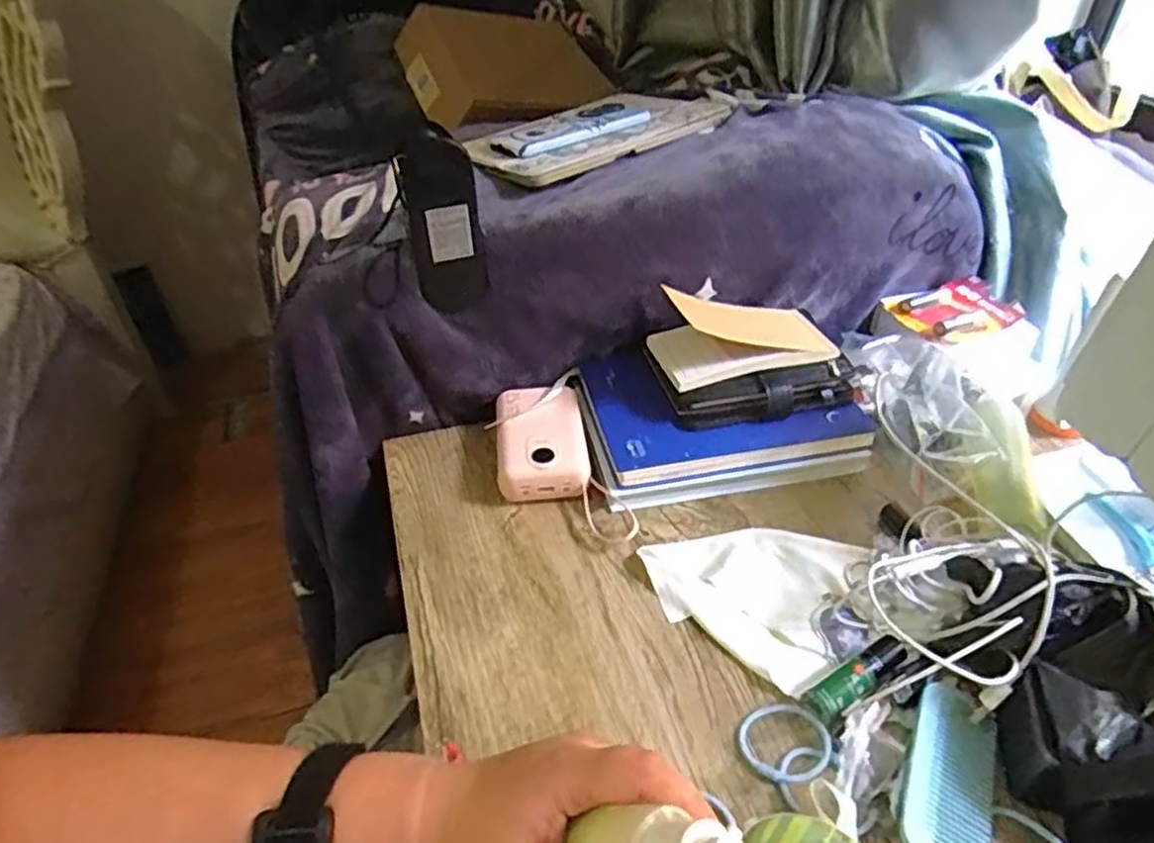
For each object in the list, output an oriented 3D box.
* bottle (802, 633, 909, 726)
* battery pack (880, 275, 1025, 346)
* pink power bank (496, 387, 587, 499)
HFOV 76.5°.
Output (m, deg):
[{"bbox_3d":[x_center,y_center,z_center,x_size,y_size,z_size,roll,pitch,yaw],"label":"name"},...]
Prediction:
[{"bbox_3d":[0.169,0.155,0.437,0.071,0.016,0.023,-22,44,-22],"label":"bottle"},{"bbox_3d":[0.359,-0.105,0.693,0.111,0.023,0.078,-14,42,-14],"label":"battery pack"},{"bbox_3d":[-0.030,0.018,0.589,0.070,0.041,0.105,-5,40,-4],"label":"pink power bank"}]

